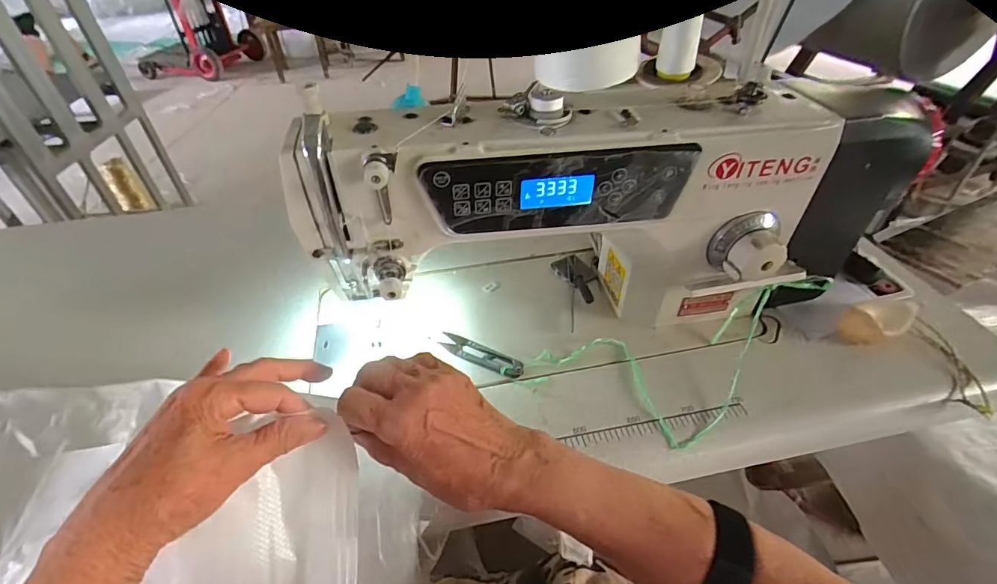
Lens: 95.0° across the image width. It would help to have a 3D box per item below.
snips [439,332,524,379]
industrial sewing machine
[{"bbox_3d":[-0.018,0.062,0.456,0.094,0.010,0.024,22,48,22],"label":"snips"},{"bbox_3d":[0.070,-0.066,0.418,0.442,0.222,0.152,-6,44,-5],"label":"industrial sewing machine"}]

